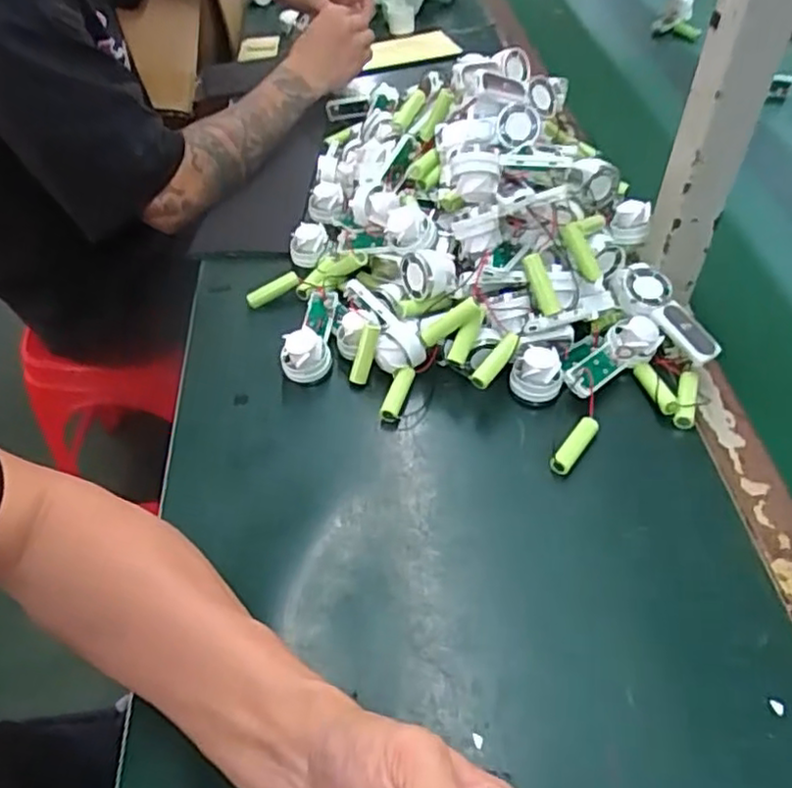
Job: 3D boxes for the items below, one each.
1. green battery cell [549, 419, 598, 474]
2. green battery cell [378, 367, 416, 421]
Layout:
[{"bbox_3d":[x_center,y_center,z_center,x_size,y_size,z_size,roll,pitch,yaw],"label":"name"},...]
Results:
[{"bbox_3d":[0.132,0.038,0.509,0.014,0.016,0.055,30,55,26],"label":"green battery cell"},{"bbox_3d":[0.000,0.001,0.550,0.014,0.015,0.050,12,49,13],"label":"green battery cell"}]

